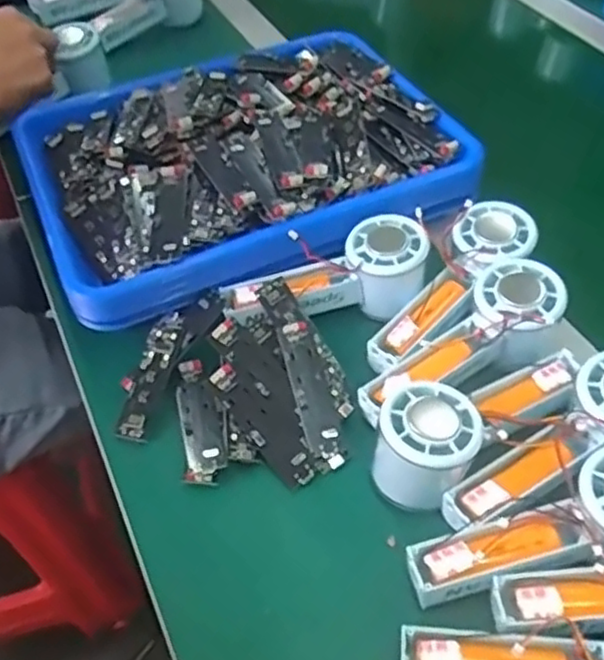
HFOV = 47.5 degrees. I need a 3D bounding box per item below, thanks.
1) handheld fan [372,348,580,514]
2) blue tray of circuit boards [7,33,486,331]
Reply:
[{"bbox_3d":[0.110,0.048,0.423,0.152,0.058,0.064,-32,56,-22],"label":"handheld fan"},{"bbox_3d":[-0.052,-0.152,0.568,0.340,0.050,0.266,-23,53,-16],"label":"blue tray of circuit boards"}]

